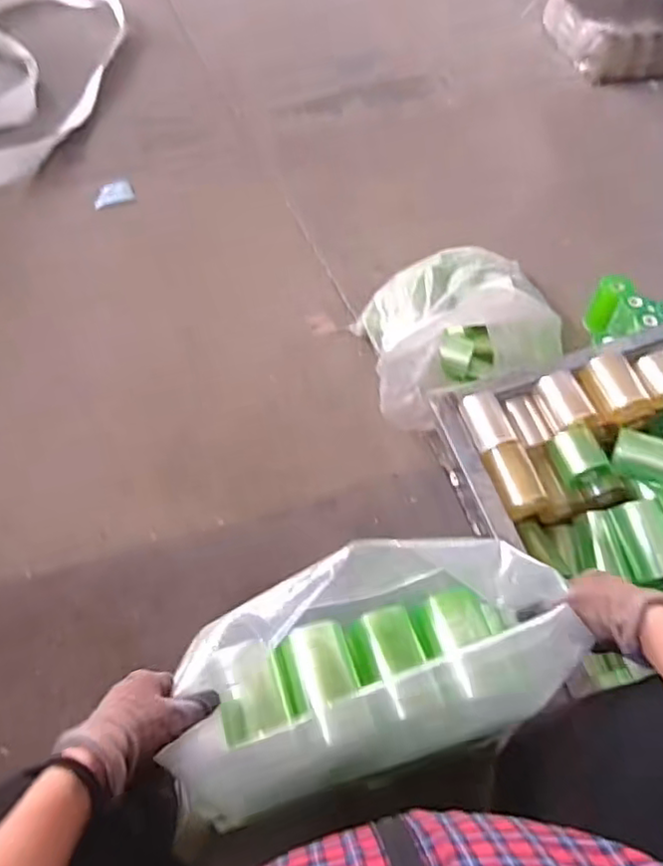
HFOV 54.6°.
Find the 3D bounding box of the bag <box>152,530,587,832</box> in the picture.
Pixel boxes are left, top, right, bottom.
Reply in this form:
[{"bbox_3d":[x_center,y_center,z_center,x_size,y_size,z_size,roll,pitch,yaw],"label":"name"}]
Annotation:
[{"bbox_3d":[0.048,0.199,0.571,0.314,0.143,0.149,-14,56,-10],"label":"bag"}]

